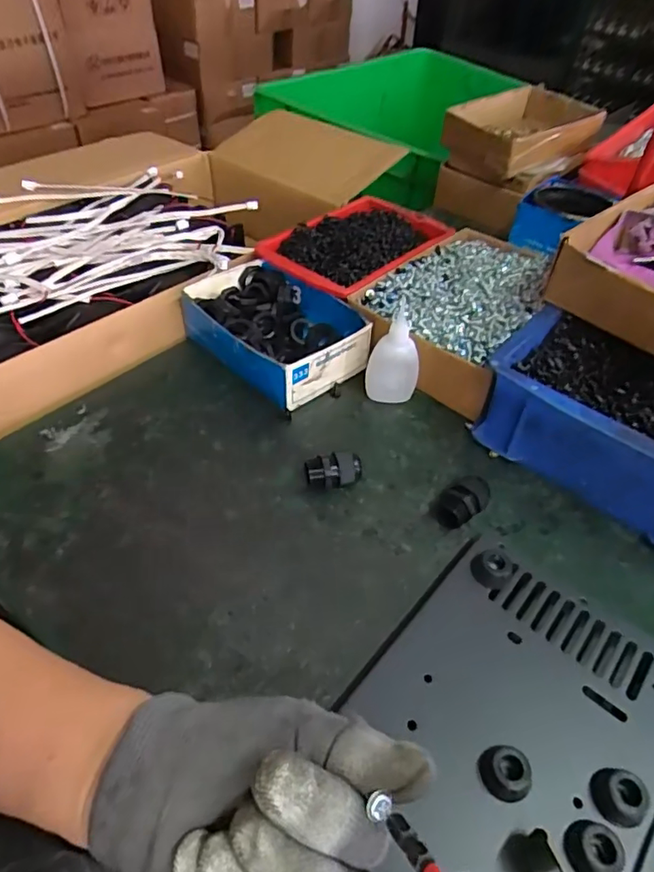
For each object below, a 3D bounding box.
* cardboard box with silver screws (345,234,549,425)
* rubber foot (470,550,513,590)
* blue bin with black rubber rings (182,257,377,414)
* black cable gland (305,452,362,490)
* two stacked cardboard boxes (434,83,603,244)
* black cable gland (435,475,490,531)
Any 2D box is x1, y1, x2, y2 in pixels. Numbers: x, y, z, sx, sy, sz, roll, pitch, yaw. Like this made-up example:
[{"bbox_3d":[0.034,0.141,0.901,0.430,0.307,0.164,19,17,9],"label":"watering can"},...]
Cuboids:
[{"bbox_3d":[0.134,-0.128,0.543,0.145,0.065,0.228,29,52,22],"label":"cardboard box with silver screws"},{"bbox_3d":[0.109,0.087,0.359,0.024,0.014,0.025,1,47,-2],"label":"rubber foot"},{"bbox_3d":[-0.049,-0.102,0.521,0.121,0.051,0.165,-33,57,-29],"label":"blue bin with black rubber rings"},{"bbox_3d":[0.005,0.028,0.413,0.041,0.023,0.021,-9,48,-11],"label":"black cable gland"},{"bbox_3d":[0.262,-0.382,0.759,0.180,0.131,0.156,-21,51,-21],"label":"two stacked cardboard boxes"},{"bbox_3d":[0.099,0.049,0.398,0.029,0.024,0.038,33,54,25],"label":"black cable gland"}]

